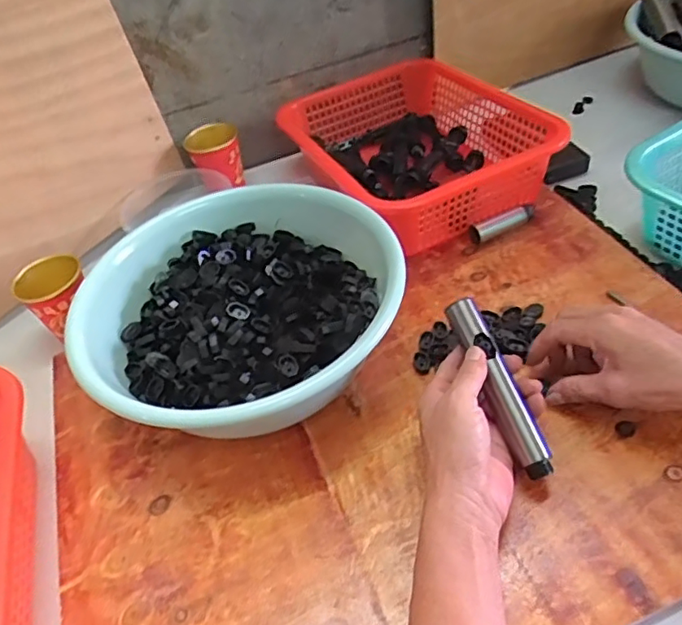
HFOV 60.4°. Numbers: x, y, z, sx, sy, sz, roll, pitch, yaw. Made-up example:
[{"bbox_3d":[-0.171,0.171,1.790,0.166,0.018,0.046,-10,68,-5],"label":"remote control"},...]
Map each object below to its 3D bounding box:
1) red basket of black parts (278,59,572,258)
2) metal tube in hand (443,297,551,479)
[{"bbox_3d":[0.083,-0.212,0.739,0.244,0.099,0.322,-25,48,-12],"label":"red basket of black parts"},{"bbox_3d":[0.128,0.057,0.467,0.026,0.021,0.150,-18,70,-12],"label":"metal tube in hand"}]

